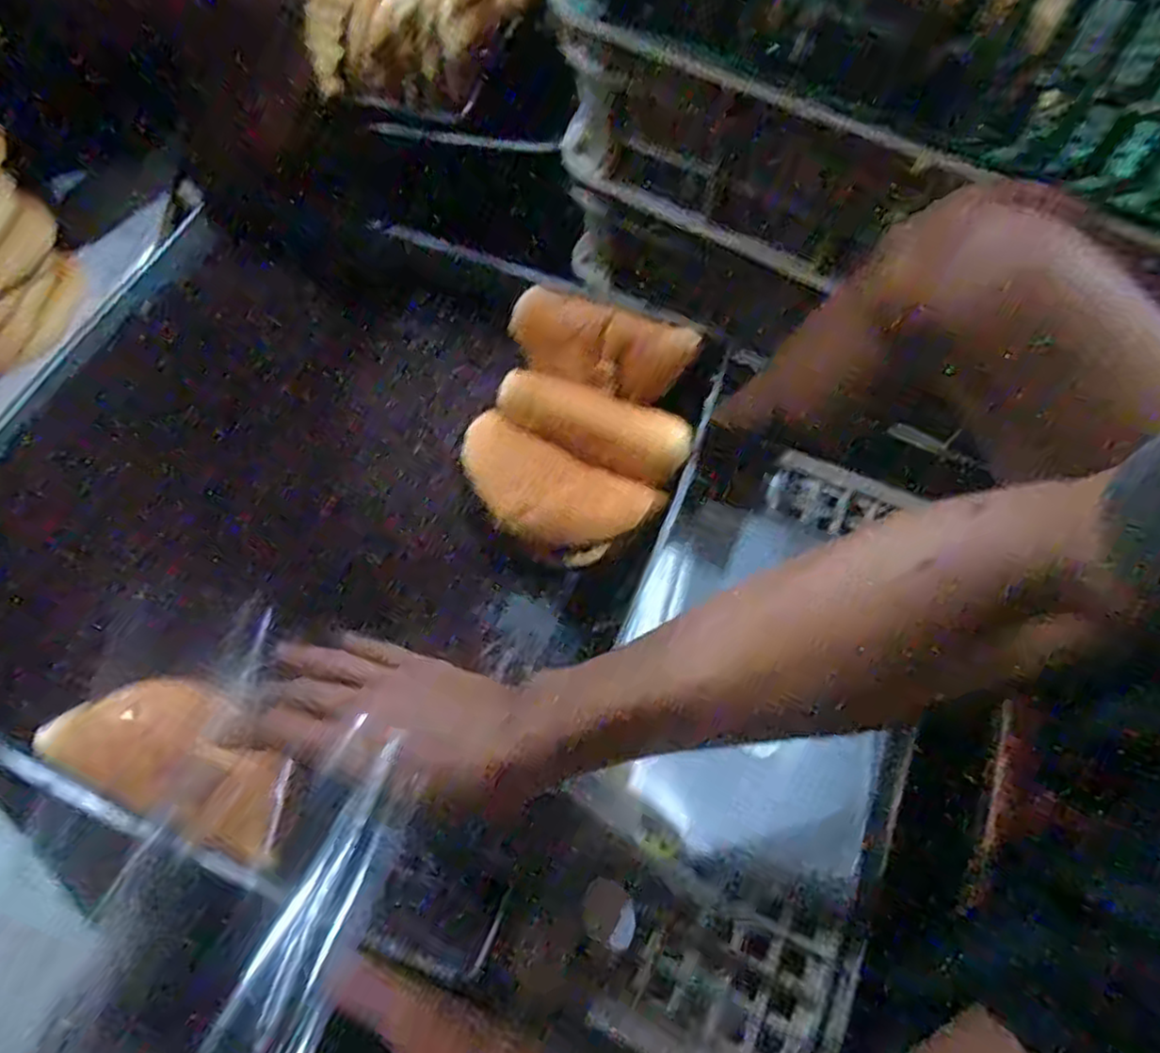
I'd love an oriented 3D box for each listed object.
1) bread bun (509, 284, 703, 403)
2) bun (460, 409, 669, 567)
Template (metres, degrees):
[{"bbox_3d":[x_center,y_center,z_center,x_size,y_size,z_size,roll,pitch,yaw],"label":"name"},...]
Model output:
[{"bbox_3d":[0.019,-0.139,0.549,0.139,0.040,0.063,22,105,13],"label":"bread bun"},{"bbox_3d":[-0.020,-0.020,0.514,0.145,0.040,0.075,24,69,11],"label":"bun"}]

